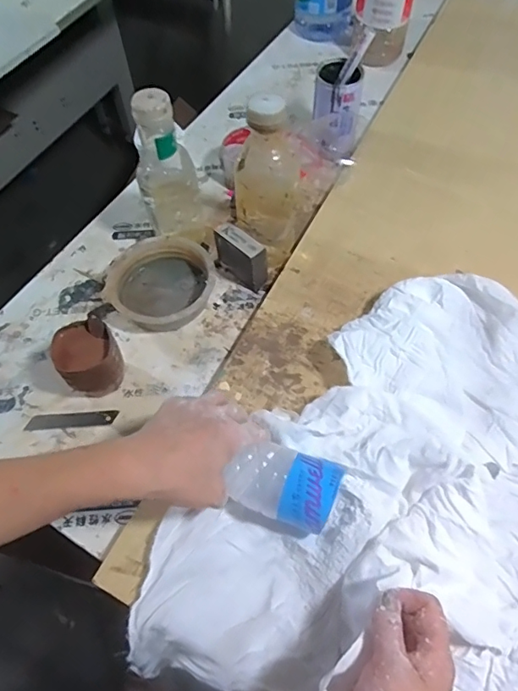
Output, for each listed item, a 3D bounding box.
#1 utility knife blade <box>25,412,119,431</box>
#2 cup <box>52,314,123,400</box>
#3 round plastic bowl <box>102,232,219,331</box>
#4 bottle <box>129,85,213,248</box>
[{"bbox_3d":[-0.205,0.083,0.546,0.098,0.005,0.014,-5,69,1],"label":"utility knife blade"},{"bbox_3d":[-0.185,0.016,0.544,0.063,0.069,0.066,0,61,1],"label":"cup"},{"bbox_3d":[-0.118,-0.077,0.613,0.118,0.037,0.123,0,61,1],"label":"round plastic bowl"},{"bbox_3d":[-0.104,-0.202,0.588,0.069,0.205,0.055,-10,61,-5],"label":"bottle"}]

